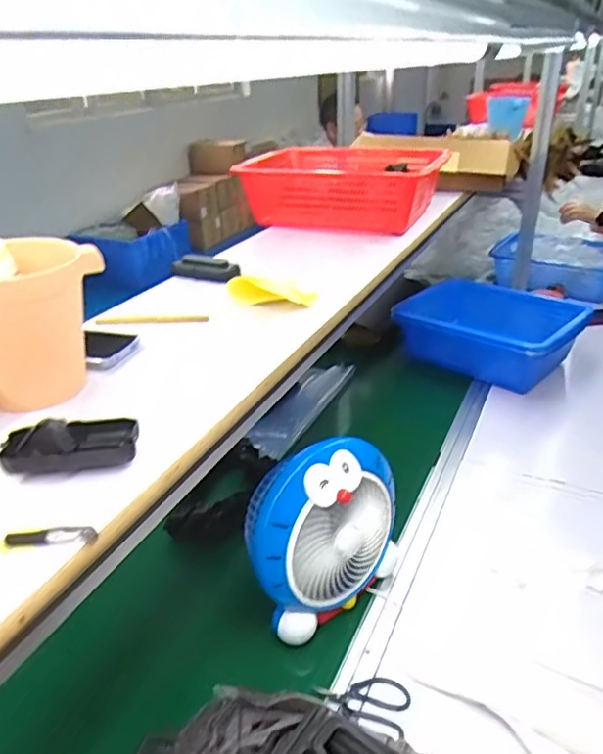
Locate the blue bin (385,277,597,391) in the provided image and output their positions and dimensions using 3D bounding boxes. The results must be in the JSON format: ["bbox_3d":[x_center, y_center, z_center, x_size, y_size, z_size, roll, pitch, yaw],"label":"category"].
[{"bbox_3d":[0.442,-0.096,1.424,0.364,0.161,0.287,22,36,35],"label":"blue bin"}]

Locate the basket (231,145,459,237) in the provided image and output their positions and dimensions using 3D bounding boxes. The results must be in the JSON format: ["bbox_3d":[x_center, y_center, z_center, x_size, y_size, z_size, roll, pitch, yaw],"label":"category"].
[{"bbox_3d":[0.102,-0.408,1.278,0.370,0.120,0.362,9,30,17],"label":"basket"}]

